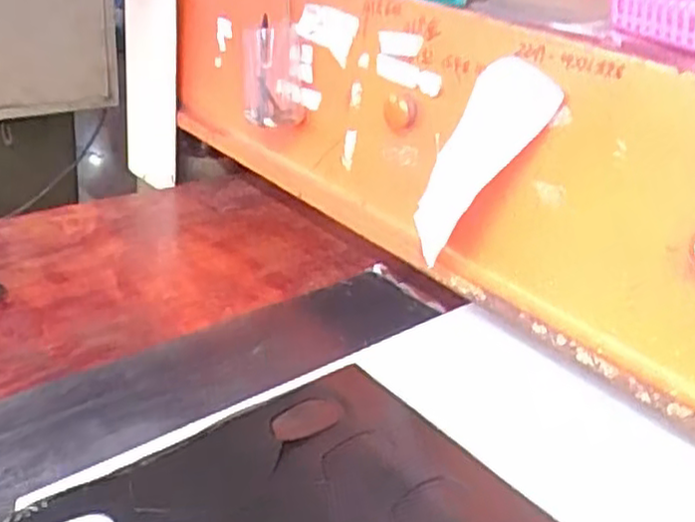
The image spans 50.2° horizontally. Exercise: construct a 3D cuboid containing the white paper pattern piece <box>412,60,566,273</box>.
[{"bbox_3d":[0.123,-0.099,0.740,0.018,0.243,0.076,-17,61,-35],"label":"white paper pattern piece"}]

